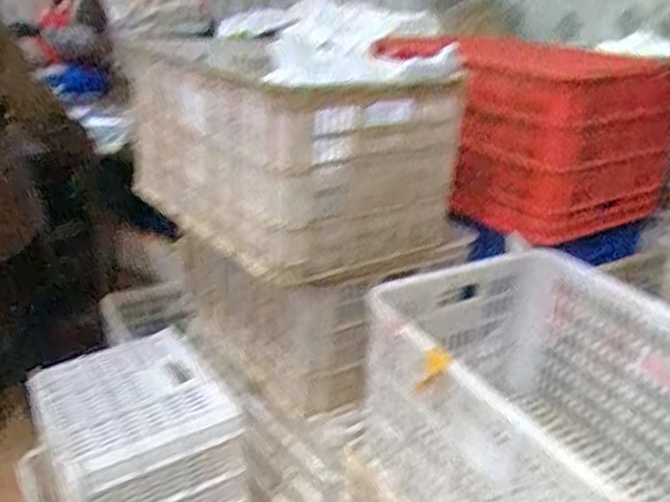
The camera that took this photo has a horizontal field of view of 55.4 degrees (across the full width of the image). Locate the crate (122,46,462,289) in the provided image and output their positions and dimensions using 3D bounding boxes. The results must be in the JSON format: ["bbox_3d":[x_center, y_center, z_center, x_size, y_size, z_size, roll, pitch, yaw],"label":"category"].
[{"bbox_3d":[-0.105,-0.201,1.286,0.447,0.324,0.555,-13,28,-33],"label":"crate"}]

